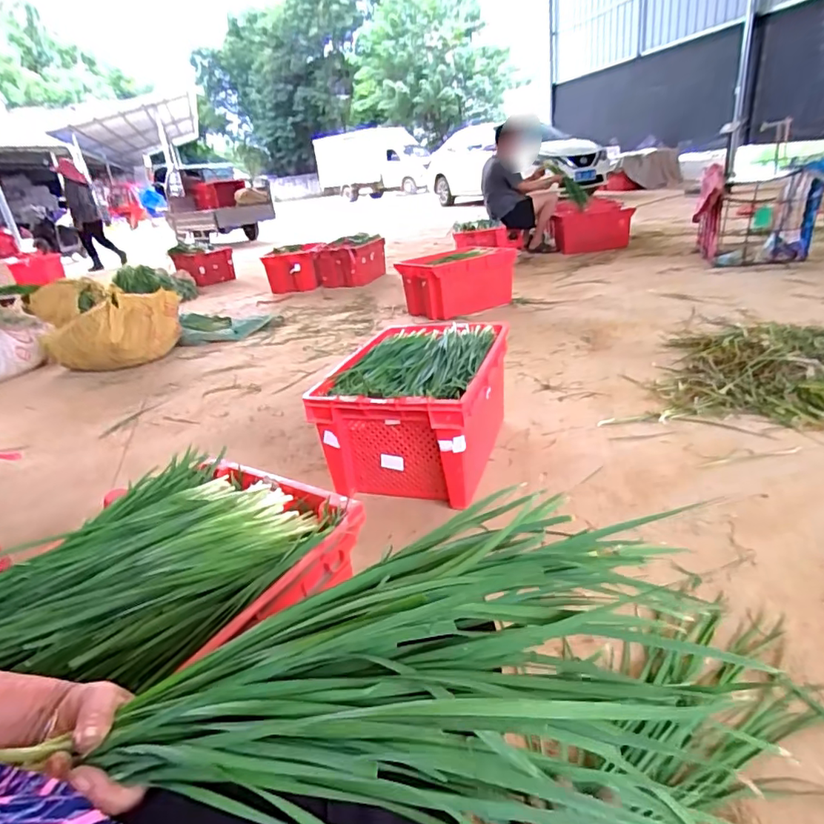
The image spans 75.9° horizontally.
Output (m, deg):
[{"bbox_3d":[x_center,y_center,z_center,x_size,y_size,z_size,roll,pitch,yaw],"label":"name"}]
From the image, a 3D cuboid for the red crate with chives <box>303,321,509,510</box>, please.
[{"bbox_3d":[0.029,-0.010,1.529,0.413,0.325,0.568,1,27,20],"label":"red crate with chives"}]

